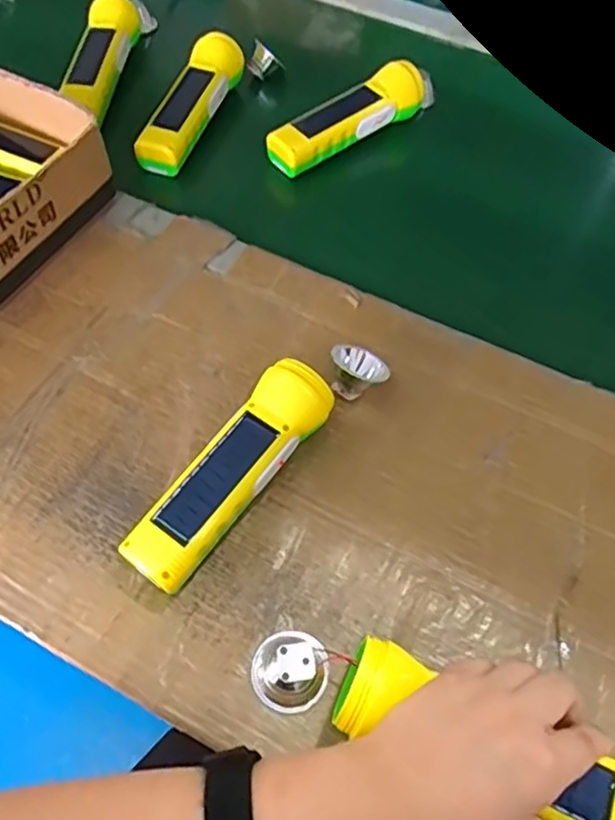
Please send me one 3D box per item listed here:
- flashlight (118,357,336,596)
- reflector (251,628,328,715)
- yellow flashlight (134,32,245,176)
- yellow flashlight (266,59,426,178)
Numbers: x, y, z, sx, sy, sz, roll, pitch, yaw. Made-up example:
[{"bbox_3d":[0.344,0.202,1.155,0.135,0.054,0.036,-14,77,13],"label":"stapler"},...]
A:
[{"bbox_3d":[-0.049,0.040,0.416,0.045,0.047,0.162,36,65,17],"label":"flashlight"},{"bbox_3d":[-0.010,0.146,0.366,0.042,0.027,0.043,1,60,-1],"label":"reflector"},{"bbox_3d":[-0.112,-0.297,0.620,0.046,0.036,0.167,17,61,8],"label":"yellow flashlight"},{"bbox_3d":[0.036,-0.284,0.621,0.170,0.040,0.049,-34,66,-19],"label":"yellow flashlight"}]

